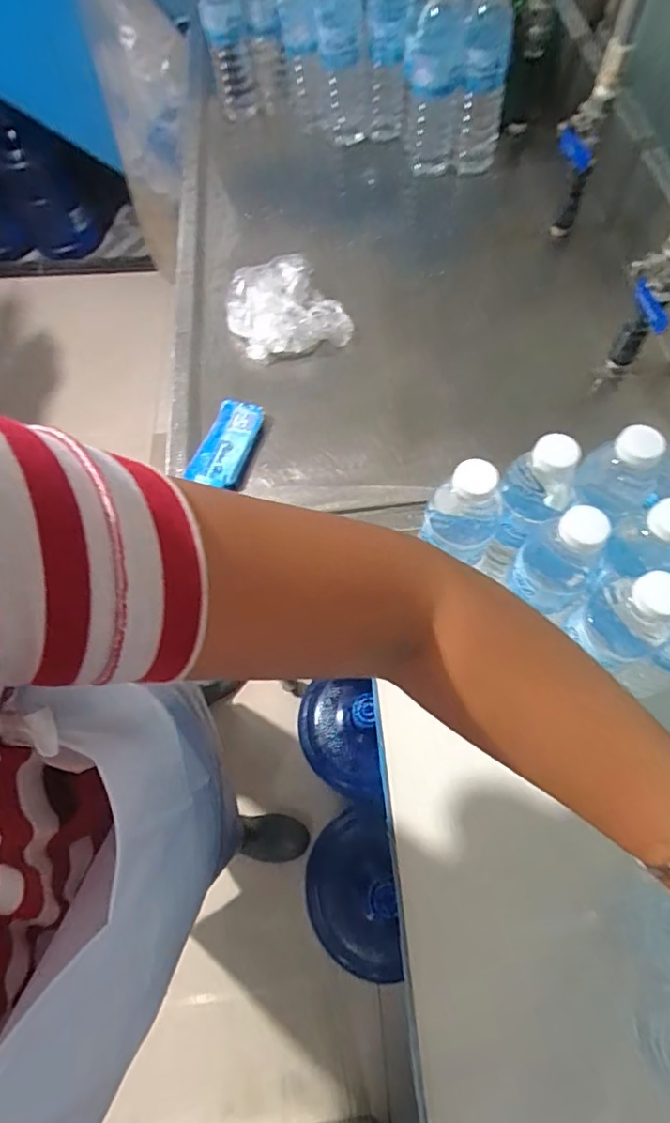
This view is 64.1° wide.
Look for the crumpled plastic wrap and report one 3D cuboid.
[{"bbox_3d":[-0.064,-0.322,0.689,0.142,0.070,0.130,-17,66,-6],"label":"crumpled plastic wrap"}]

